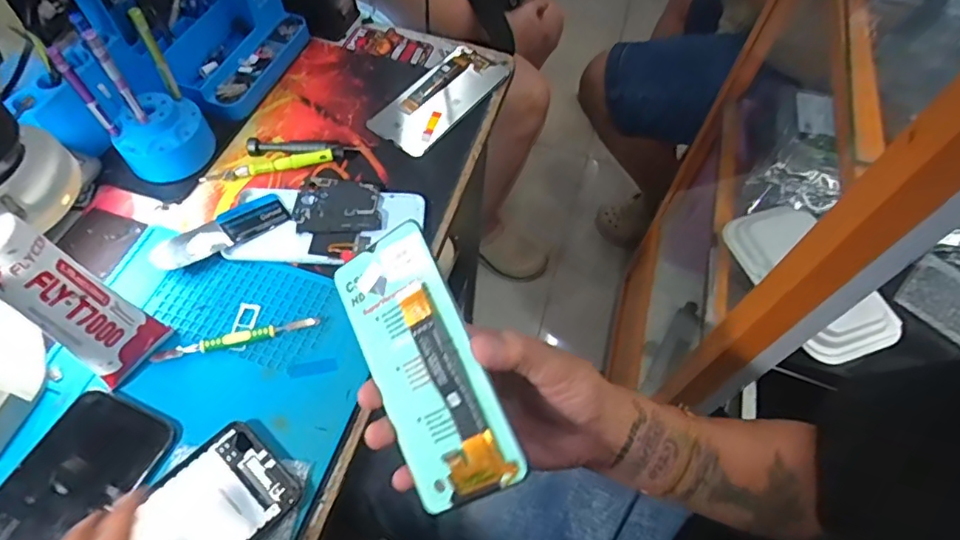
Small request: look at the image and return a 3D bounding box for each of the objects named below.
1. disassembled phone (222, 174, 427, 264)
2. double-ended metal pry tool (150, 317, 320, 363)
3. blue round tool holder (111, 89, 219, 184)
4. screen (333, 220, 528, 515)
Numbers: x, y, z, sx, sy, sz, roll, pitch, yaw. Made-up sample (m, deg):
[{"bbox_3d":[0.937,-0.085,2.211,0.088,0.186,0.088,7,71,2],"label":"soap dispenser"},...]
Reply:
[{"bbox_3d":[-0.133,-0.045,0.489,0.161,0.009,0.085,3,58,-2],"label":"disassembled phone"},{"bbox_3d":[-0.186,0.051,0.424,0.120,0.010,0.014,-12,59,-10],"label":"double-ended metal pry tool"},{"bbox_3d":[-0.281,-0.118,0.496,0.065,0.057,0.066,4,58,-1],"label":"blue round tool holder"},{"bbox_3d":[-0.034,0.054,0.319,0.072,0.009,0.156,-33,75,24],"label":"screen"}]

